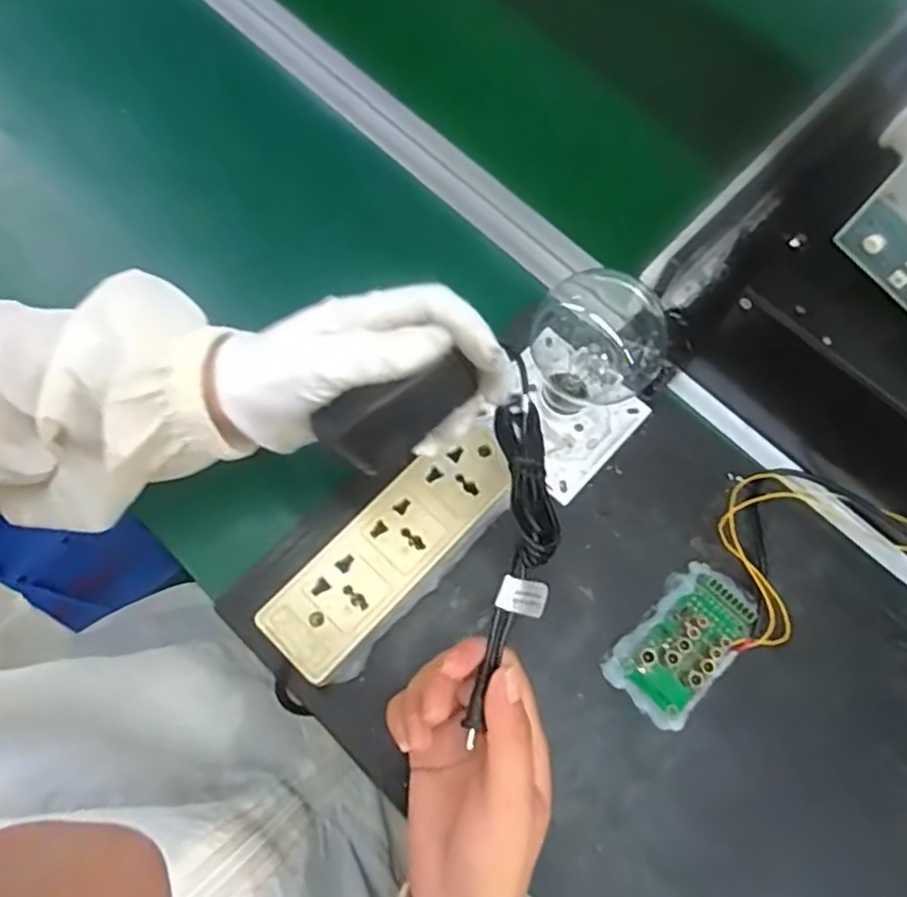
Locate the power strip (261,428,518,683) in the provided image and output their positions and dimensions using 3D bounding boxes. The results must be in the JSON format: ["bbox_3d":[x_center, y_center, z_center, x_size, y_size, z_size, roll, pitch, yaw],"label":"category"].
[{"bbox_3d":[-0.033,0.060,0.409,0.056,0.032,0.164,42,73,12],"label":"power strip"}]

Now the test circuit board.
[{"bbox_3d":[0.133,0.109,0.400,0.051,0.018,0.090,41,73,12],"label":"test circuit board"}]

